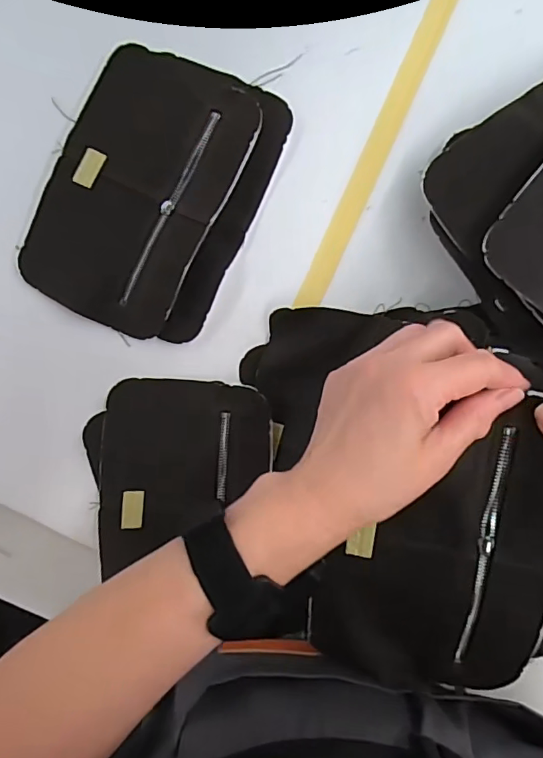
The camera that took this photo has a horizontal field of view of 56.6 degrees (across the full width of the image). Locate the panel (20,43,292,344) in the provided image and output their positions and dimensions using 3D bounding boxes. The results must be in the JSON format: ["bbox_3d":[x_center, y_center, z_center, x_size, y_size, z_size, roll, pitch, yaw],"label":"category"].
[{"bbox_3d":[-0.090,-0.136,0.373,0.151,0.013,0.196,25,94,4],"label":"panel"}]

